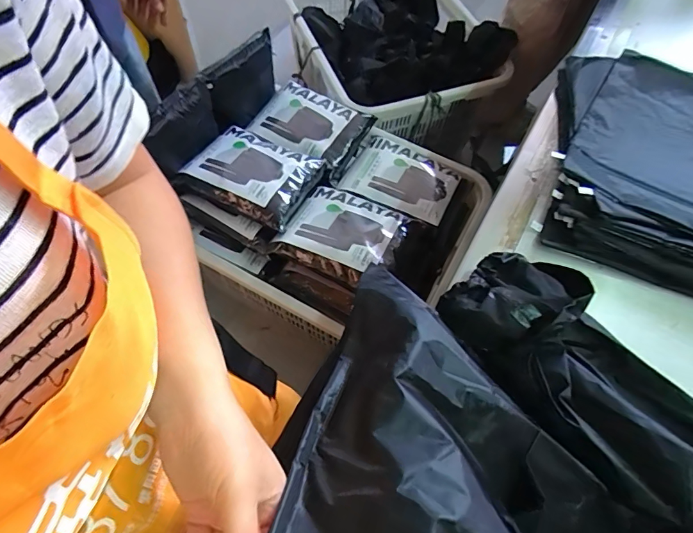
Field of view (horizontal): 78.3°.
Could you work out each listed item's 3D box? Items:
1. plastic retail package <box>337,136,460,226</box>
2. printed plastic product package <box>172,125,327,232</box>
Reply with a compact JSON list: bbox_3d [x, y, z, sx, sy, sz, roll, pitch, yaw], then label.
[{"bbox_3d":[0.137,-0.222,1.094,0.272,0.054,0.230,26,64,10],"label":"plastic retail package"},{"bbox_3d":[-0.228,-0.221,1.023,0.284,0.058,0.237,22,63,8],"label":"printed plastic product package"}]

